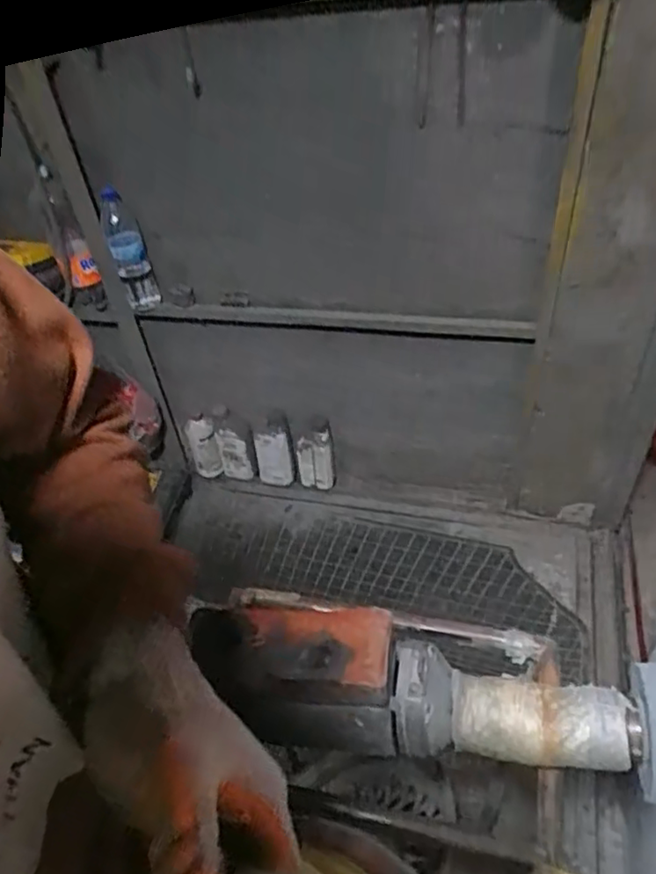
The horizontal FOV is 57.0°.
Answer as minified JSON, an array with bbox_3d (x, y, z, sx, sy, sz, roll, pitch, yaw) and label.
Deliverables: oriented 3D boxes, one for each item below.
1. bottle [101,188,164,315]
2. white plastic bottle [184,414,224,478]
[{"bbox_3d":[-0.446,-0.416,1.356,0.075,0.257,0.093,-16,45,-10],"label":"bottle"},{"bbox_3d":[-0.346,0.030,1.690,0.074,0.196,0.069,-3,44,3],"label":"white plastic bottle"}]

